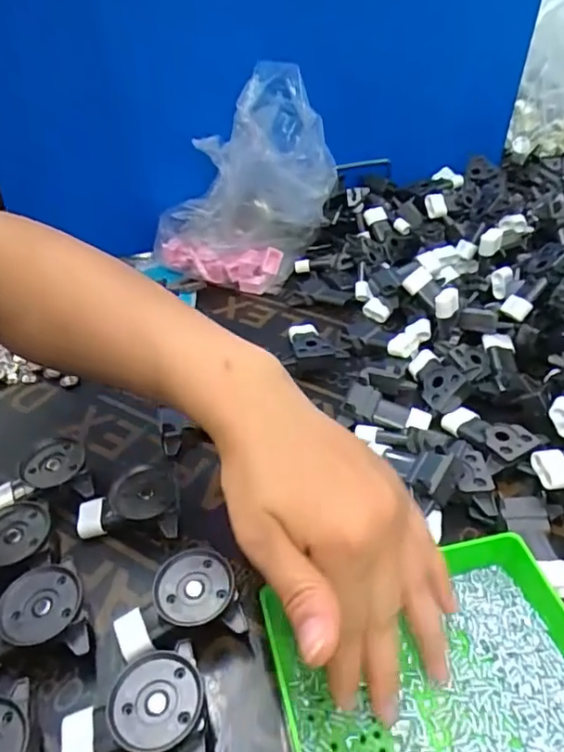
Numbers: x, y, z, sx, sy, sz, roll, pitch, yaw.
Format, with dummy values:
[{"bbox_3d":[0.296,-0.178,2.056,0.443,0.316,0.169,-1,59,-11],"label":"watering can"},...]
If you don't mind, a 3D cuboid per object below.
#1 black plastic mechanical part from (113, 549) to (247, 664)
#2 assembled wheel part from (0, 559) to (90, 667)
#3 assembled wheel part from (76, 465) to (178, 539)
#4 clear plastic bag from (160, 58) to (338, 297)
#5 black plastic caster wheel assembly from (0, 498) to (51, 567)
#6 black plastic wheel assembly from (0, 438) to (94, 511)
[{"bbox_3d":[-0.057,0.125,0.306,0.065,0.030,0.043,-8,40,-9],"label":"black plastic mechanical part"},{"bbox_3d":[-0.137,0.133,0.299,0.066,0.031,0.043,-8,40,-9],"label":"assembled wheel part"},{"bbox_3d":[-0.097,0.082,0.356,0.065,0.035,0.038,3,40,6],"label":"assembled wheel part"},{"bbox_3d":[-0.037,-0.184,0.551,0.152,0.178,0.121,-32,48,-32],"label":"clear plastic bag"},{"bbox_3d":[-0.170,0.102,0.334,0.063,0.027,0.040,-7,40,-7],"label":"black plastic caster wheel assembly"},{"bbox_3d":[-0.159,0.068,0.373,0.067,0.030,0.037,-4,39,-3],"label":"black plastic wheel assembly"}]

